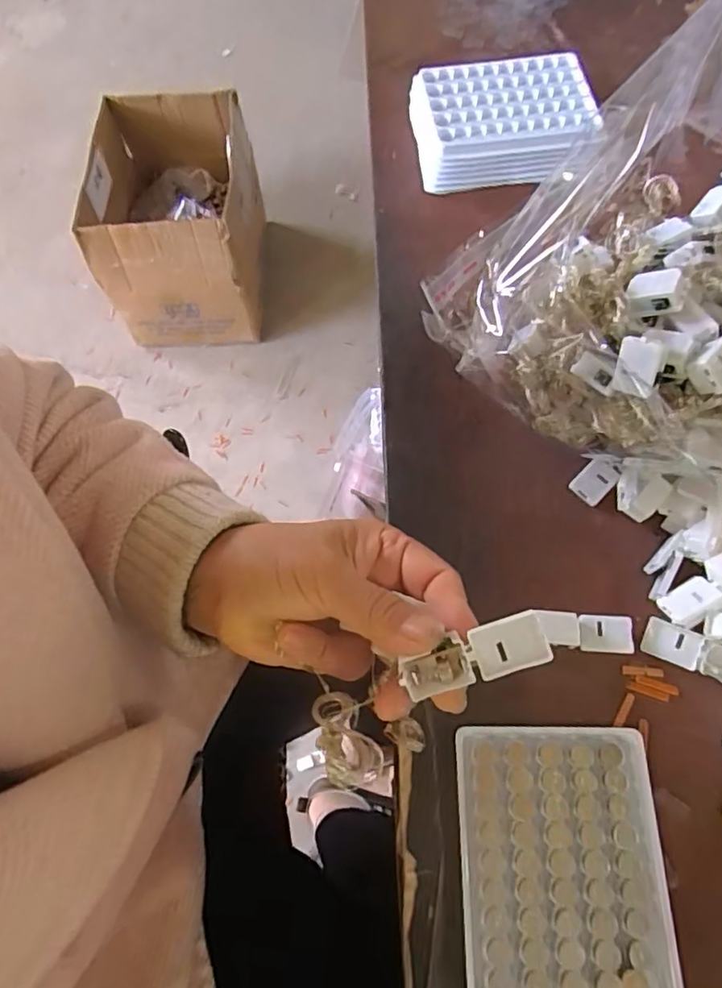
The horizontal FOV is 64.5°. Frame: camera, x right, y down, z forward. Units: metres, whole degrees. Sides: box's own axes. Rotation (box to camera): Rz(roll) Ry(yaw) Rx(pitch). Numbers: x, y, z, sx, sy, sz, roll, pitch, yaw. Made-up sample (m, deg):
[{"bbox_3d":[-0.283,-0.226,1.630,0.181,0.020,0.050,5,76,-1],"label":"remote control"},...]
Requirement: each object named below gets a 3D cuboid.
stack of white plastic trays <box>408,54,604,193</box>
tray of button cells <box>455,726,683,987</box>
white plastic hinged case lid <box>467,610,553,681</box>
[{"bbox_3d":[0.107,-0.279,0.439,0.132,0.042,0.100,-2,67,-1],"label":"stack of white plastic trays"},{"bbox_3d":[0.095,0.181,0.270,0.093,0.012,0.129,0,68,2],"label":"tray of button cells"},{"bbox_3d":[0.056,0.057,0.216,0.027,0.004,0.021,-13,91,5],"label":"white plastic hinged case lid"}]

